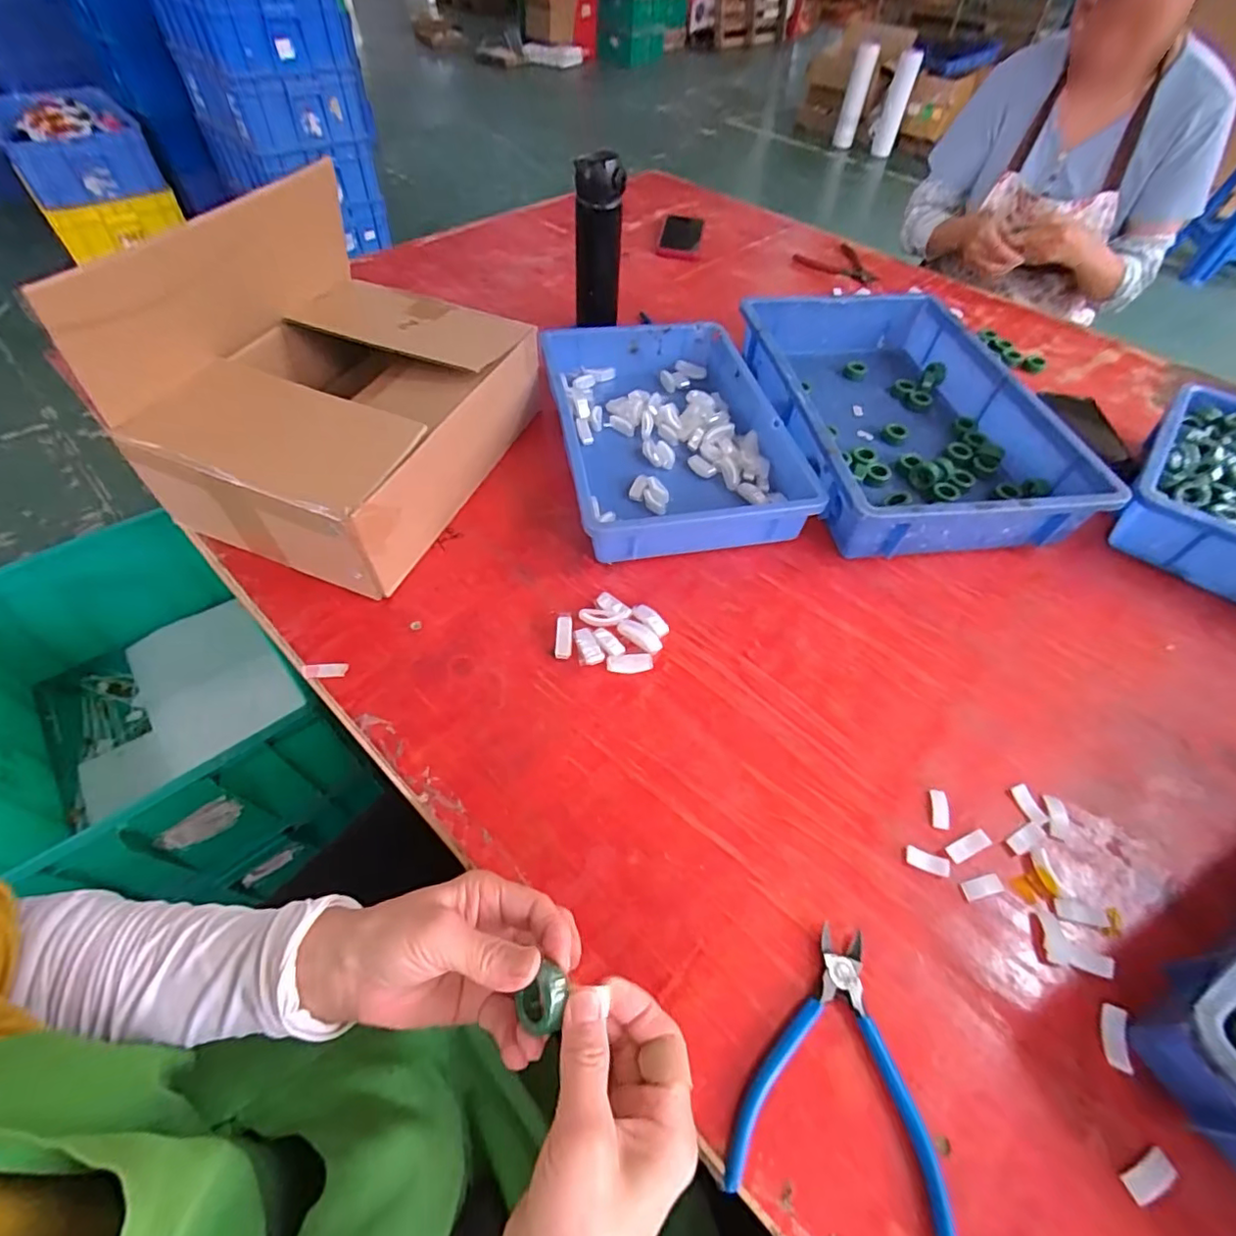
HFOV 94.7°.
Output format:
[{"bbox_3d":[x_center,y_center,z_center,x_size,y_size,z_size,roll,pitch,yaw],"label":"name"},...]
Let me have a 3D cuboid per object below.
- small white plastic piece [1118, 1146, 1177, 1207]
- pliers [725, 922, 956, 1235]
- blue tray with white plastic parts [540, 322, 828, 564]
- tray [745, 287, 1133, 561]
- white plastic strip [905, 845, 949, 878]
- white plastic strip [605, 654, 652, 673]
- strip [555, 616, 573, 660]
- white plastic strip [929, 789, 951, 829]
[{"bbox_3d":[0.299,0.314,0.320,0.031,0.004,0.014,-23,46,-13],"label":"small white plastic piece"},{"bbox_3d":[0.135,0.266,0.340,0.119,0.012,0.137,14,53,7],"label":"pliers"},{"bbox_3d":[0.057,-0.220,0.666,0.238,0.066,0.364,-6,53,-8],"label":"blue tray with white plastic parts"},{"bbox_3d":[0.336,-0.263,0.709,0.291,0.082,0.451,-4,53,-7],"label":"tray"},{"bbox_3d":[0.226,0.178,0.416,0.030,0.004,0.014,16,53,9],"label":"white plastic strip"},{"bbox_3d":[0.011,0.041,0.502,0.040,0.005,0.016,-5,92,-1],"label":"white plastic strip"},{"bbox_3d":[-0.049,0.018,0.514,0.015,0.007,0.039,2,72,-2],"label":"strip"},{"bbox_3d":[0.250,0.148,0.440,0.015,0.004,0.031,14,53,7],"label":"white plastic strip"}]

